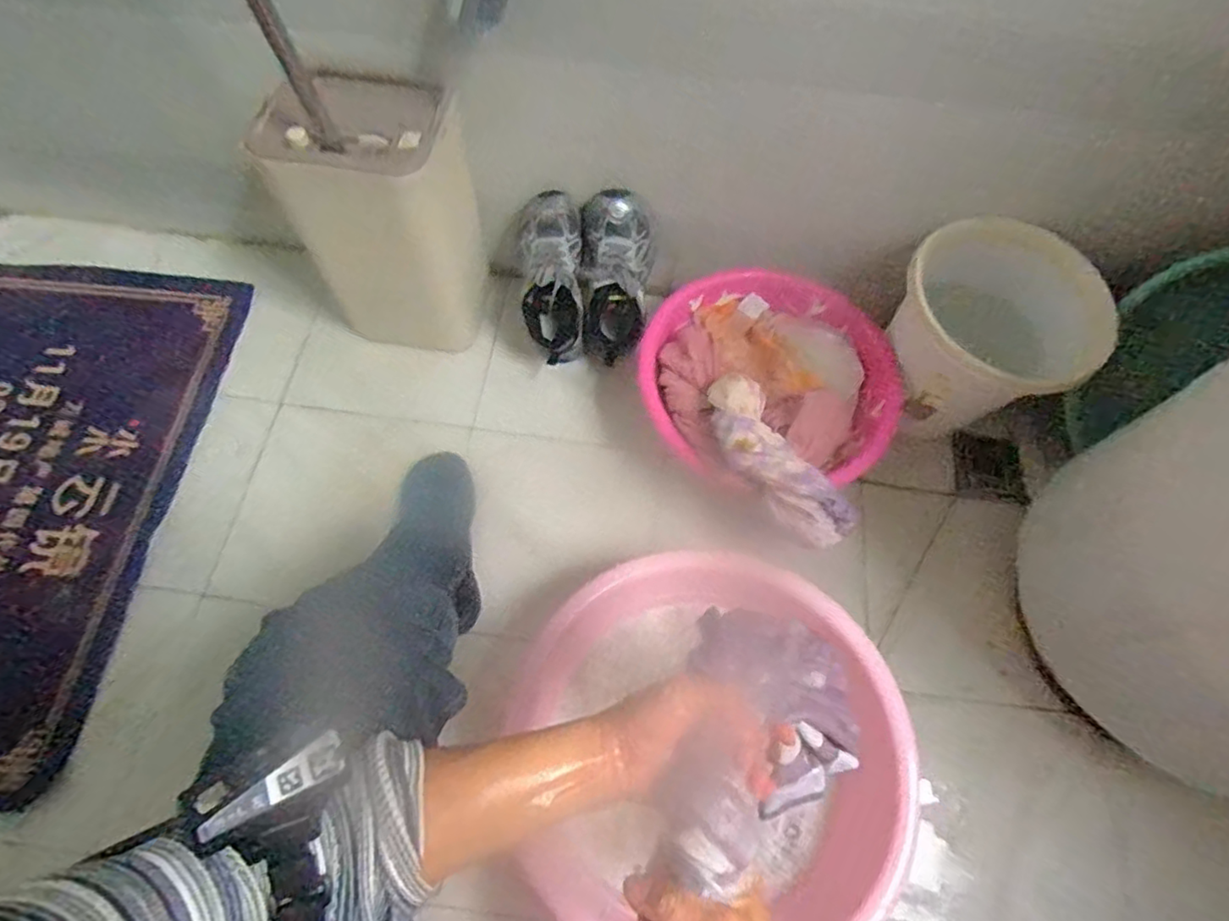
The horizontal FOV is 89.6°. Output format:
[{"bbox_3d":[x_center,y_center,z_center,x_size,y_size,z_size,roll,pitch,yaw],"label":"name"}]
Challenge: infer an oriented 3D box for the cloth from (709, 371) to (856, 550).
[{"bbox_3d":[0.204,0.001,0.769,0.100,0.066,0.248,-37,86,-17],"label":"cloth"}]

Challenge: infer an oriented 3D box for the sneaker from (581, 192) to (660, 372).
[{"bbox_3d":[0.003,-0.272,0.935,0.109,0.244,0.097,4,29,-1],"label":"sneaker"}]

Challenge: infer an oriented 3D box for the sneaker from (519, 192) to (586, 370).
[{"bbox_3d":[-0.092,-0.265,0.917,0.100,0.109,0.246,-6,104,-5],"label":"sneaker"}]

